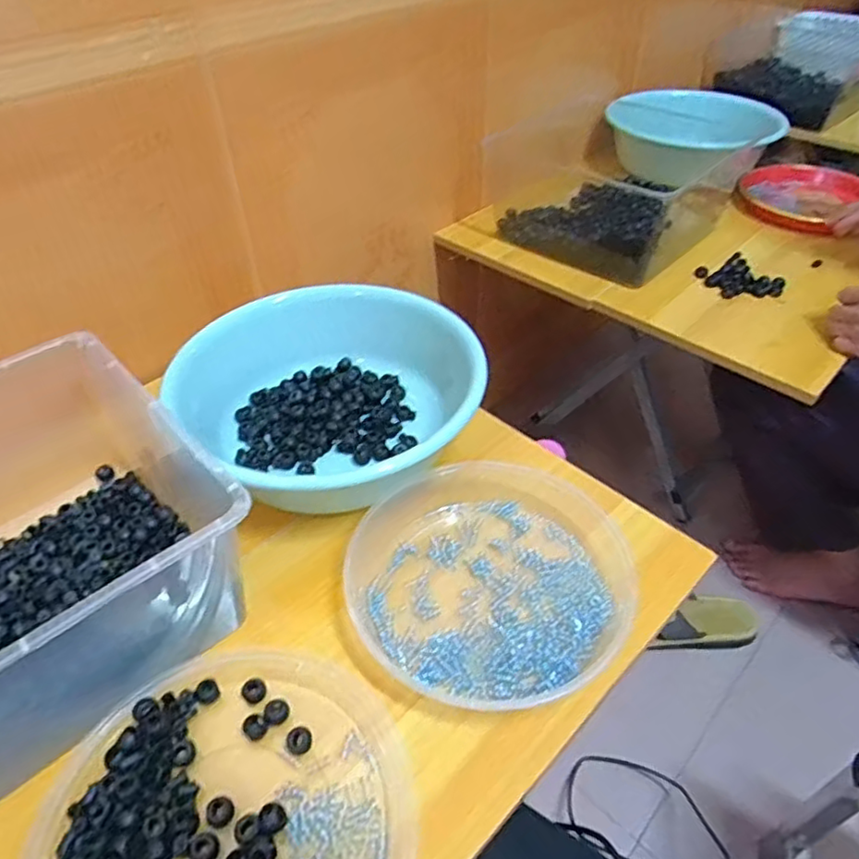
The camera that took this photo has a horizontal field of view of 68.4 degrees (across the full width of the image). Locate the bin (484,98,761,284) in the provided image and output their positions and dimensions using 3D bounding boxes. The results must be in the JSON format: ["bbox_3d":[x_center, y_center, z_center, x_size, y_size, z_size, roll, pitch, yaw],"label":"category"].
[{"bbox_3d":[0.281,-0.402,0.997,0.333,0.136,0.347,33,53,30],"label":"bin"}]

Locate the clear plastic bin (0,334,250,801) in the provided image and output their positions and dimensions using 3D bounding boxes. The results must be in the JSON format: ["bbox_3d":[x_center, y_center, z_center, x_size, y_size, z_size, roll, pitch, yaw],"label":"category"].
[{"bbox_3d":[-0.334,0.092,0.482,0.299,0.130,0.320,-34,53,-30],"label":"clear plastic bin"}]

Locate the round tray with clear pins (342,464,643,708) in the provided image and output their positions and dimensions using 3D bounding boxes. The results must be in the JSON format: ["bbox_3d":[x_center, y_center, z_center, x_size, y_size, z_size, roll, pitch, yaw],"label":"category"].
[{"bbox_3d":[0.052,0.114,0.534,0.224,0.050,0.217,-1,44,1],"label":"round tray with clear pins"}]

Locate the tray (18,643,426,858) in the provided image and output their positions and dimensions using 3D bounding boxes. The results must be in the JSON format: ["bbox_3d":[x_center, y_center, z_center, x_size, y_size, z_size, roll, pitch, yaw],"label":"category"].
[{"bbox_3d":[-0.131,0.247,0.404,0.224,0.017,0.230,-1,44,1],"label":"tray"}]

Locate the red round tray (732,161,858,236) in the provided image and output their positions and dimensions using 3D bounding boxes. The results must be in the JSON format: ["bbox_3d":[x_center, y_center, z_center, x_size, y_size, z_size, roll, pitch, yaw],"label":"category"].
[{"bbox_3d":[0.604,-0.386,1.052,0.193,0.052,0.191,-1,44,1],"label":"red round tray"}]

